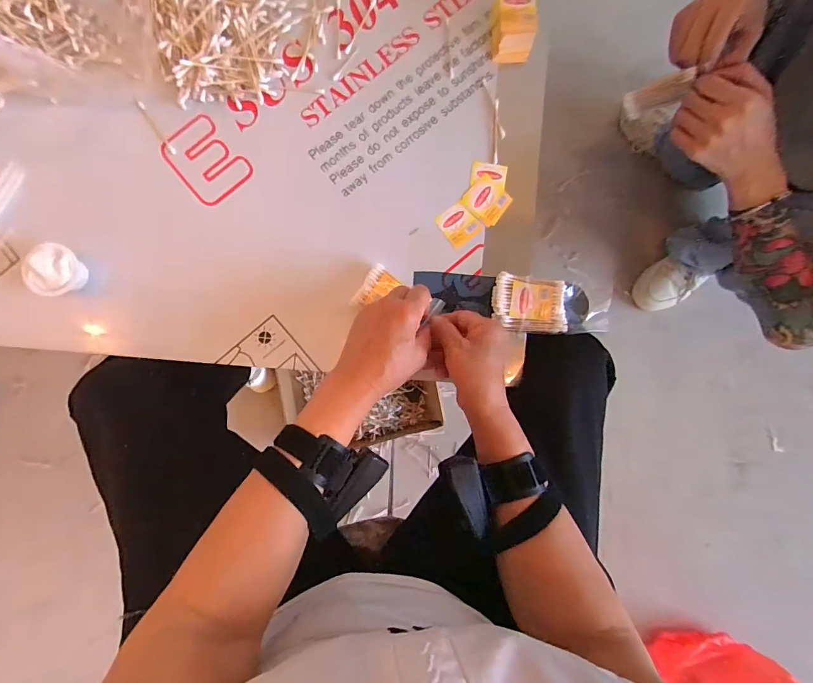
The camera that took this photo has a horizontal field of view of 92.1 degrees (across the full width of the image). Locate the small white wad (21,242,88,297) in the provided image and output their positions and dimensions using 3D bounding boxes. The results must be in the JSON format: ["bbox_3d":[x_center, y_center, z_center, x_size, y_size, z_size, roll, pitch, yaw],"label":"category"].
[{"bbox_3d":[-0.365,-0.072,0.413,0.049,0.037,0.053,0,88,-3],"label":"small white wad"}]

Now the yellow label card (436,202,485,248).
[{"bbox_3d":[0.060,-0.136,0.452,0.042,0.004,0.044,-34,87,4],"label":"yellow label card"}]

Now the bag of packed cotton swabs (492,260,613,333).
[{"bbox_3d":[0.164,-0.049,0.443,0.129,0.028,0.076,-2,88,-2],"label":"bag of packed cotton swabs"}]

